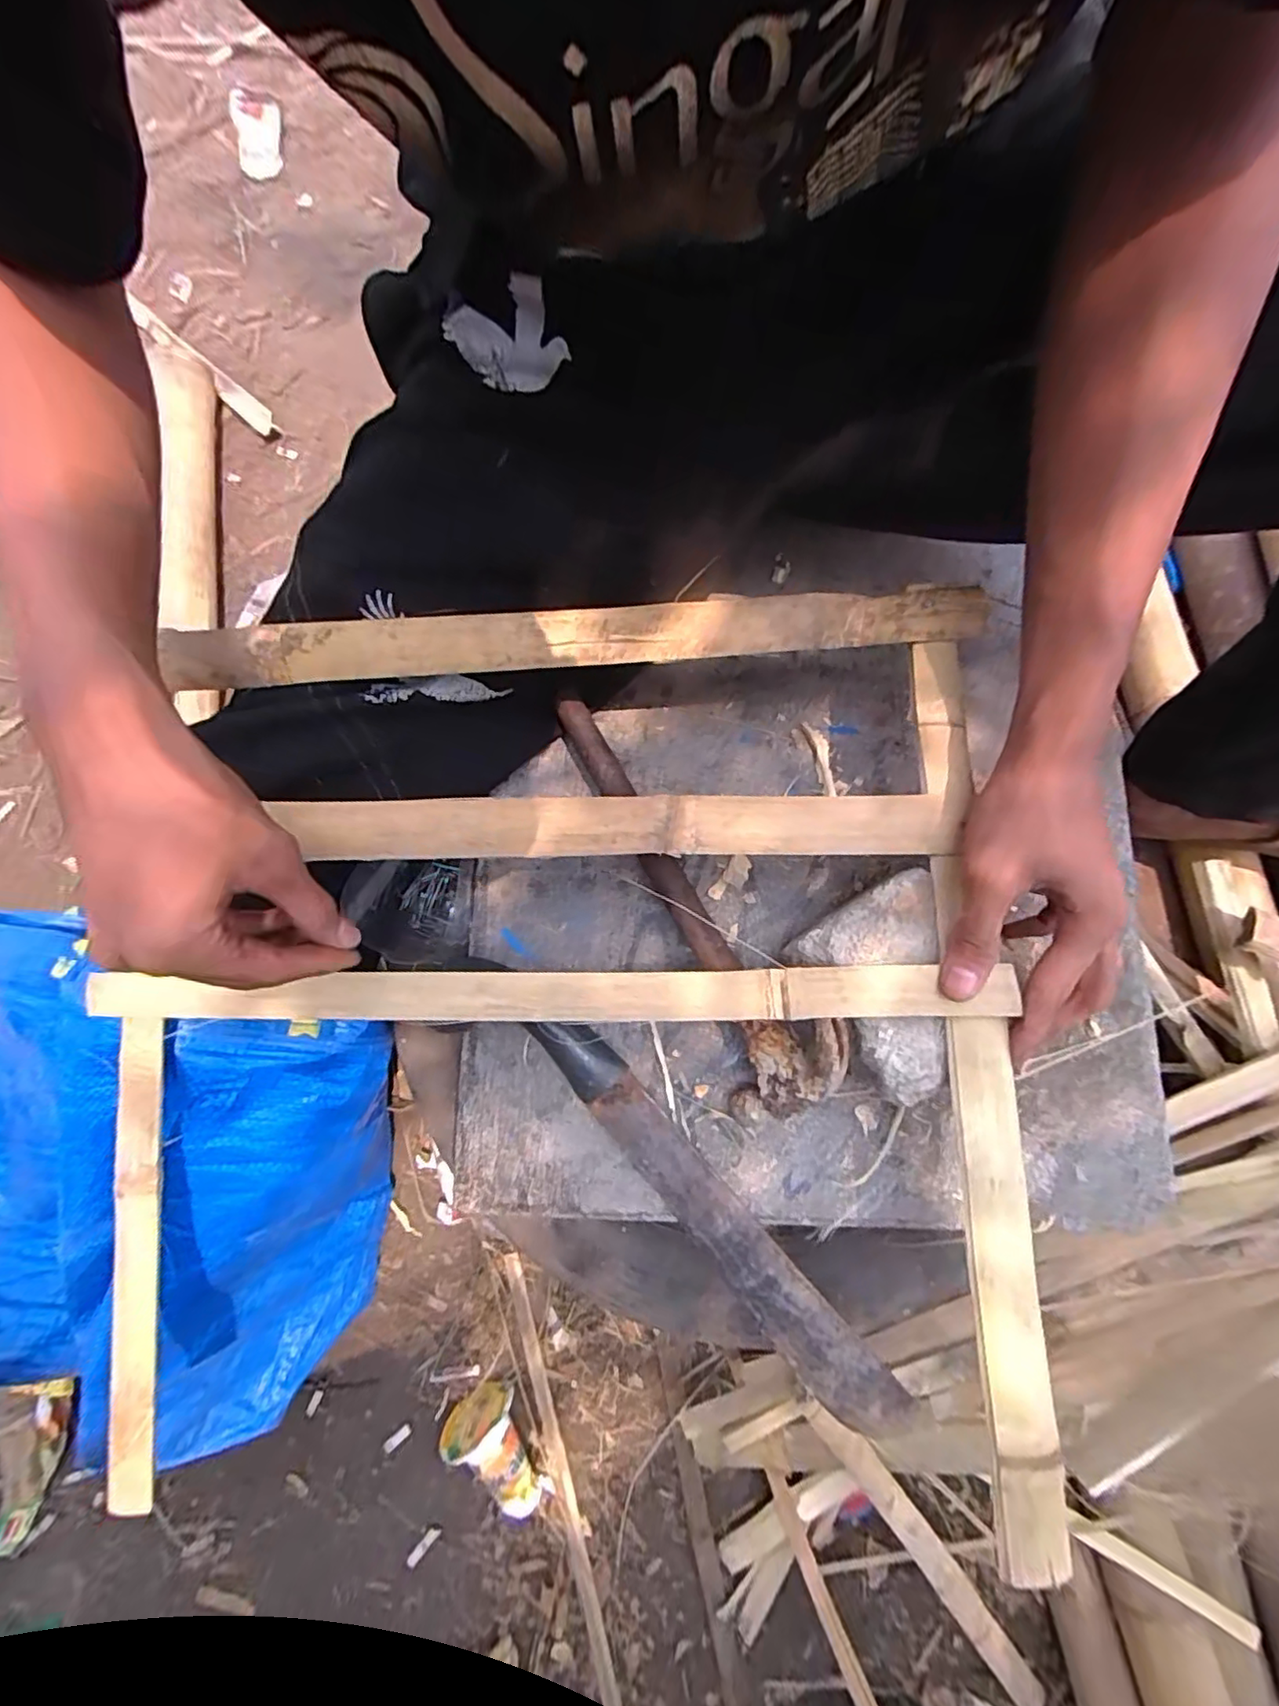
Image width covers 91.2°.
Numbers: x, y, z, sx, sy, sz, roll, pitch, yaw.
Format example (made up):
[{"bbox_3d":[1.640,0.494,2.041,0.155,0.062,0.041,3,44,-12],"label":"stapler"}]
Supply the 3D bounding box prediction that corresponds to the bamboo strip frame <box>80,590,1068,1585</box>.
[{"bbox_3d":[-0.059,0.094,0.354,0.521,0.055,0.473,-4,80,4],"label":"bamboo strip frame"}]

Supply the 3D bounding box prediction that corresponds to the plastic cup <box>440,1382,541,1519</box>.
[{"bbox_3d":[-0.128,0.565,0.591,0.114,0.051,0.070,42,86,8],"label":"plastic cup"}]

